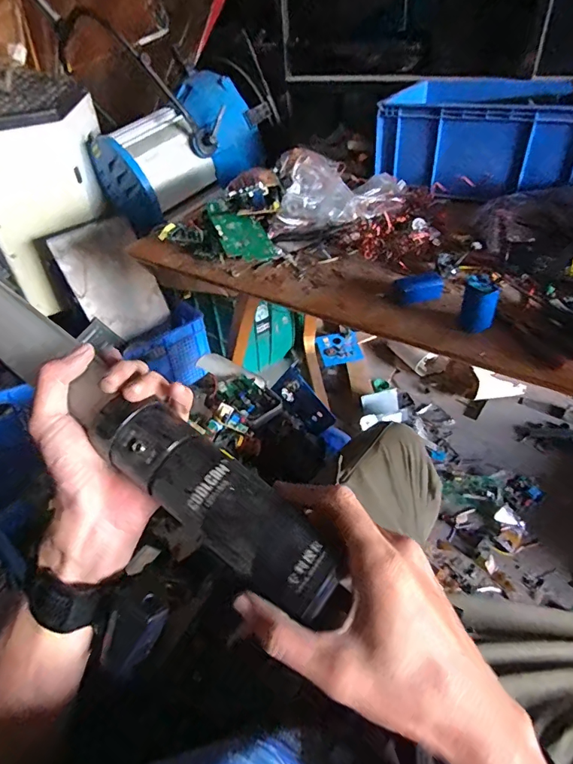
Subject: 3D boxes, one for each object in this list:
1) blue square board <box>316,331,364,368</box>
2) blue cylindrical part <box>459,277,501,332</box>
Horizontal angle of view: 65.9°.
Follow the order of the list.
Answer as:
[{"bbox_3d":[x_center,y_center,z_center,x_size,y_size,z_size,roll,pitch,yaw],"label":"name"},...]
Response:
[{"bbox_3d":[0.211,-0.130,1.759,0.158,0.019,0.132,-14,72,-6],"label":"blue square board"},{"bbox_3d":[0.273,-0.107,0.624,0.045,0.068,0.035,13,43,19],"label":"blue cylindrical part"}]

